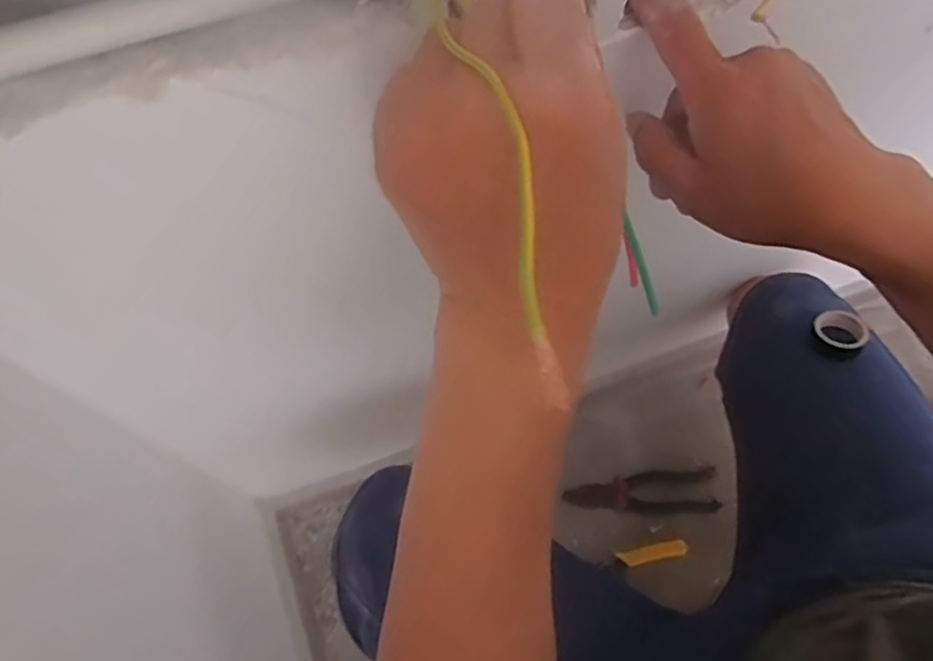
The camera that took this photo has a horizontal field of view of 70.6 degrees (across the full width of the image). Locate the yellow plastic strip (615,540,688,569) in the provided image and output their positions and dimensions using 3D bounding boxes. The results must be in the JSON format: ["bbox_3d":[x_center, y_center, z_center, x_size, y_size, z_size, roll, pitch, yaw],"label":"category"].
[{"bbox_3d":[0.235,0.282,0.832,0.088,0.007,0.020,-11,67,-5],"label":"yellow plastic strip"}]

